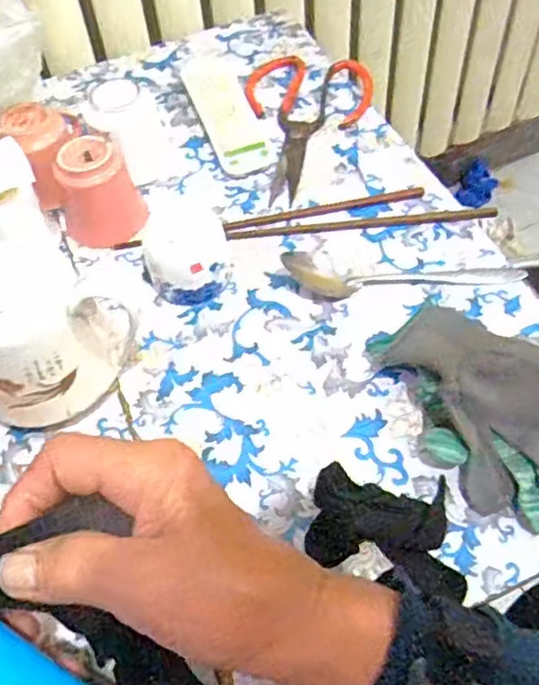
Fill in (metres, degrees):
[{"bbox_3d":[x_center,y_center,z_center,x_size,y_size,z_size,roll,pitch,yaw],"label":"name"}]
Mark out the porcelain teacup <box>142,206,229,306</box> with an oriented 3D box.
[{"bbox_3d":[-0.058,-0.062,0.474,0.057,0.049,0.053,-12,56,-3],"label":"porcelain teacup"}]

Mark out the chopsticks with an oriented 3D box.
[{"bbox_3d":[0.070,-0.106,0.522,0.208,0.004,0.037,-4,56,2],"label":"chopsticks"}]

